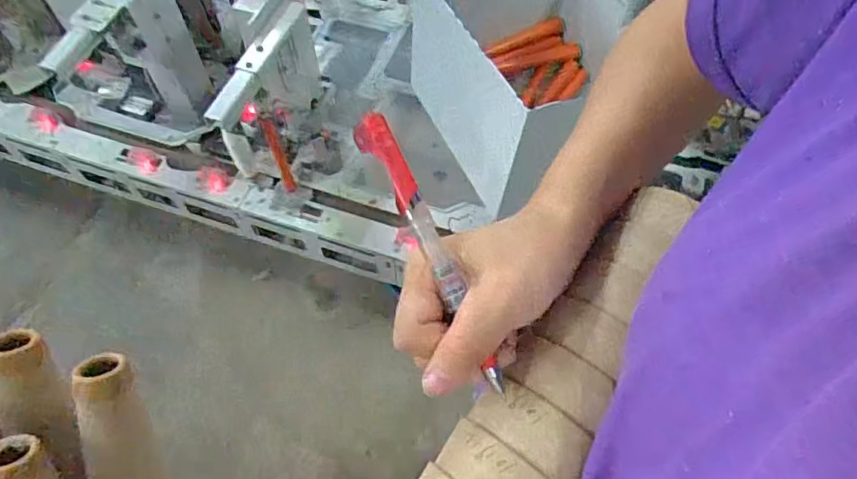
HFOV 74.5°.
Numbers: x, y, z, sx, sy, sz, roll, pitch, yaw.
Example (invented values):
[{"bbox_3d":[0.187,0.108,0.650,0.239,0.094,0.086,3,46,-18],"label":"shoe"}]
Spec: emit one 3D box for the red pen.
[{"bbox_3d":[0.002,0.007,0.267,0.016,0.007,0.142,-27,93,-15],"label":"red pen"}]

